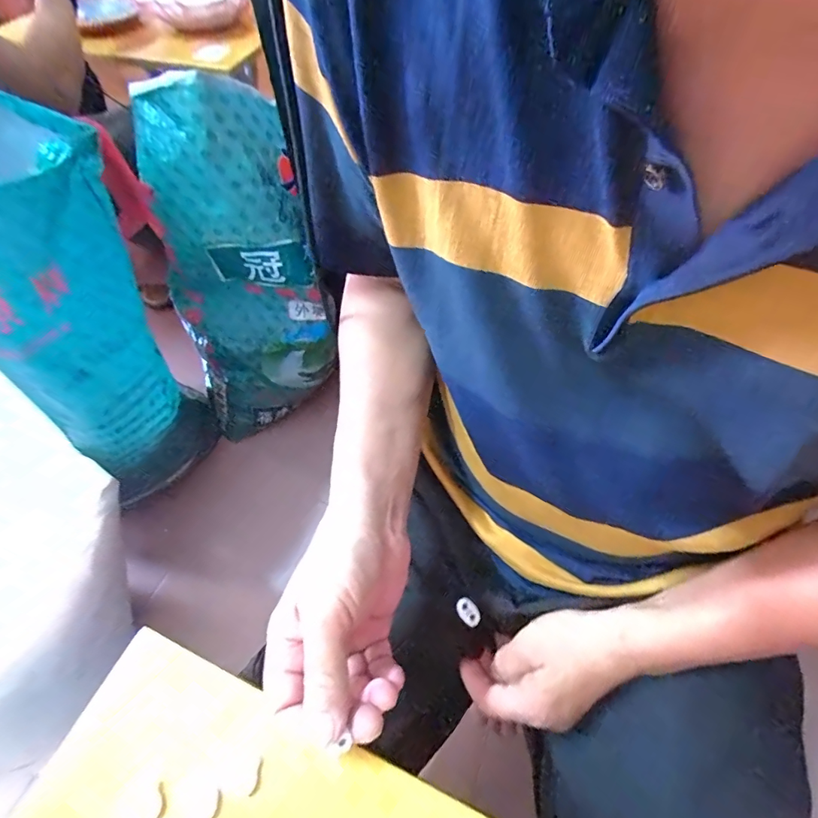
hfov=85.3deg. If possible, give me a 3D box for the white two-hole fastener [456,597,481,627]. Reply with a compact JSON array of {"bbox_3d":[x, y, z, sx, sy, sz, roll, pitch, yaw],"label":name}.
[{"bbox_3d":[0.050,0.171,0.374,0.015,0.009,0.023,-36,63,-20],"label":"white two-hole fastener"}]

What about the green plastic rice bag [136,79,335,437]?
[{"bbox_3d":[-0.273,-0.183,0.722,0.266,0.527,0.118,-19,58,-10],"label":"green plastic rice bag"}]

